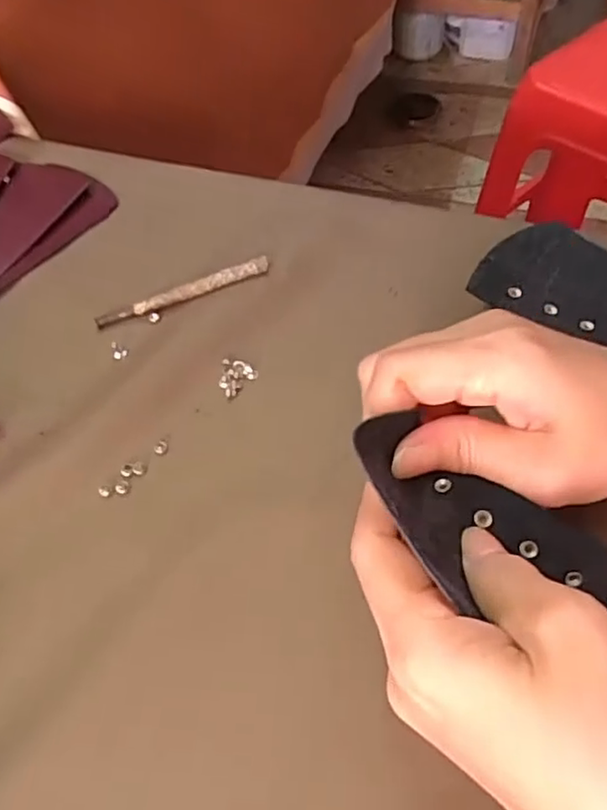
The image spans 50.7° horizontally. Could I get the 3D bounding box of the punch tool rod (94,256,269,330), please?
[{"bbox_3d":[-0.063,-0.058,0.338,0.094,0.008,0.005,-21,15,-5],"label":"punch tool rod"}]

